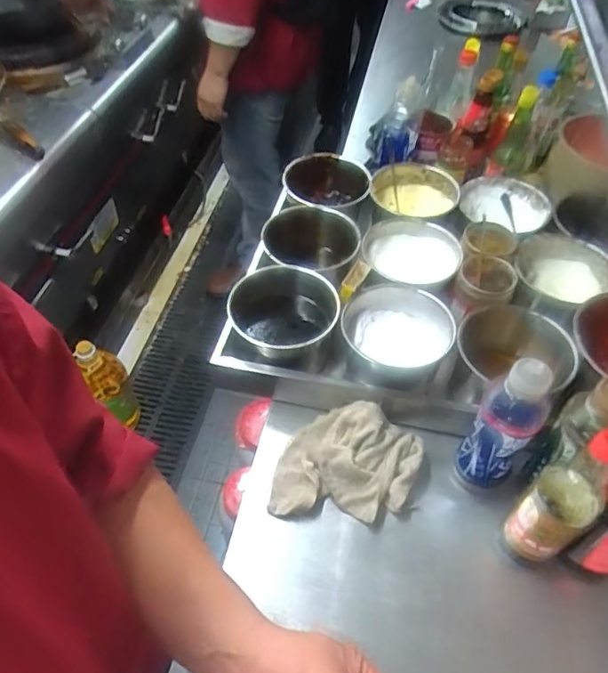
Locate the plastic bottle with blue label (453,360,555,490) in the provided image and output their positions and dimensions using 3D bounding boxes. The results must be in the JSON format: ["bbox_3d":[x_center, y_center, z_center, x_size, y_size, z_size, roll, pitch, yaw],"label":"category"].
[{"bbox_3d":[0.235,0.113,0.649,0.070,0.241,0.057,30,55,22],"label":"plastic bottle with blue label"}]

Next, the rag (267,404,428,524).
[{"bbox_3d":[0.058,0.156,0.709,0.191,0.050,0.145,3,50,1],"label":"rag"}]

